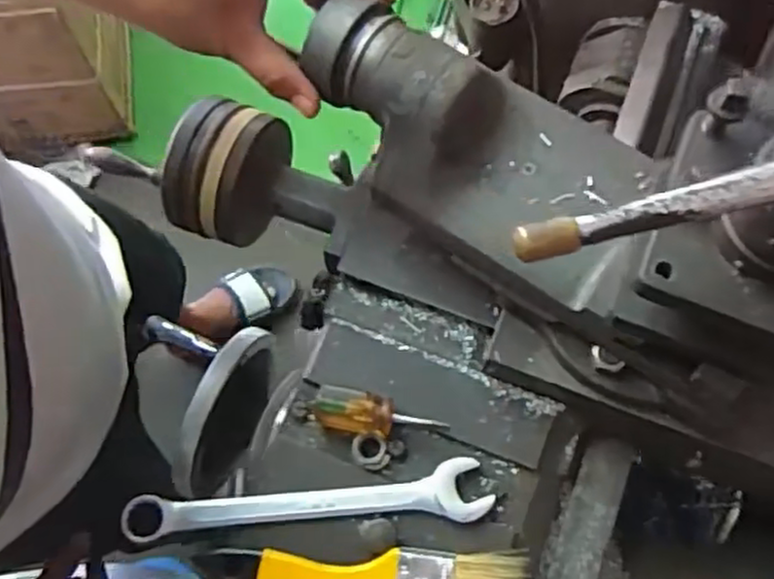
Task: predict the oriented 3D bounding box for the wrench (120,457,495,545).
[{"bbox_3d":[-0.050,0.135,0.446,0.221,0.007,0.035,-6,72,-2],"label":"wrench"}]

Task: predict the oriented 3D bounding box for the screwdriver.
[{"bbox_3d":[-0.011,0.080,0.459,0.096,0.017,0.025,9,72,3],"label":"screwdriver"}]

